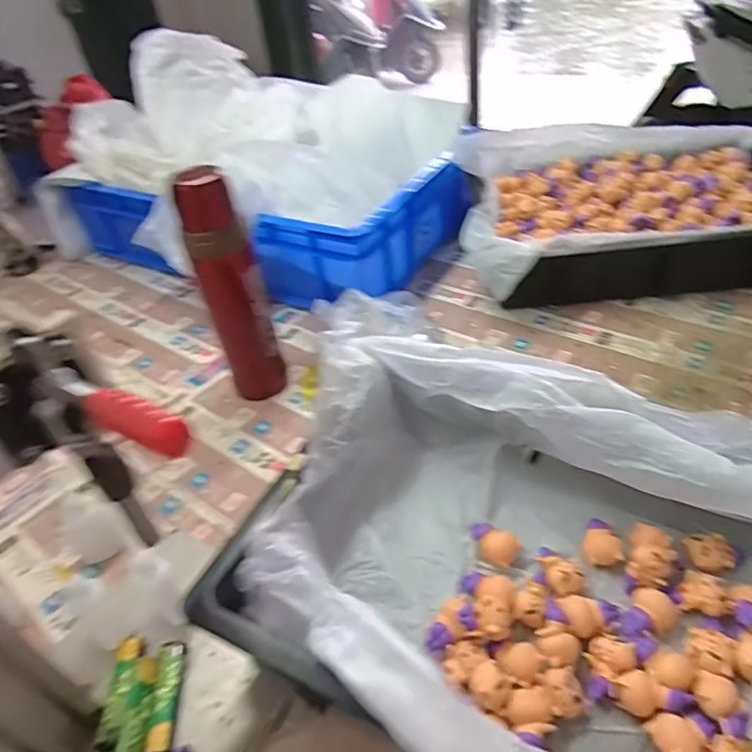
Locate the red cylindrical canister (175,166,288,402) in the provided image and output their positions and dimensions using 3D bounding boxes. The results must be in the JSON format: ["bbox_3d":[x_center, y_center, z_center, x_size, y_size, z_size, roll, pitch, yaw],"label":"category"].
[{"bbox_3d":[-0.159,-0.088,0.635,0.072,0.276,0.053,-21,44,-19],"label":"red cylindrical canister"}]

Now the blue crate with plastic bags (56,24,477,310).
[{"bbox_3d":[-0.200,-0.357,0.935,0.641,0.307,0.367,18,46,23],"label":"blue crate with plastic bags"}]

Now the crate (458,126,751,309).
[{"bbox_3d":[0.357,-0.254,0.837,0.470,0.125,0.368,-4,41,0],"label":"crate"}]

